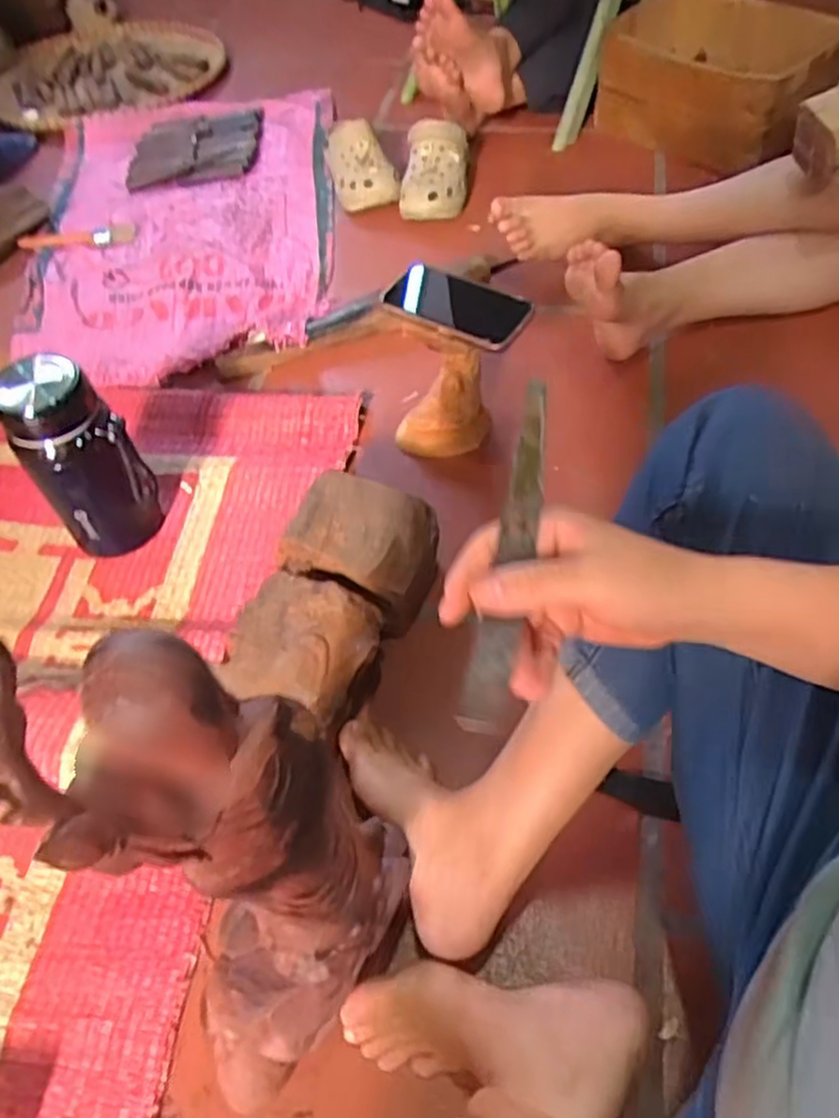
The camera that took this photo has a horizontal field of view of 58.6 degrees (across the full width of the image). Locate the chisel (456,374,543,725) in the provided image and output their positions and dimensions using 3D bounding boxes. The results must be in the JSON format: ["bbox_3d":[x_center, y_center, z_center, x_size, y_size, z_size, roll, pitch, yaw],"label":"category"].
[{"bbox_3d":[0.044,-0.003,0.358,0.020,0.010,0.168,10,79,10],"label":"chisel"}]

